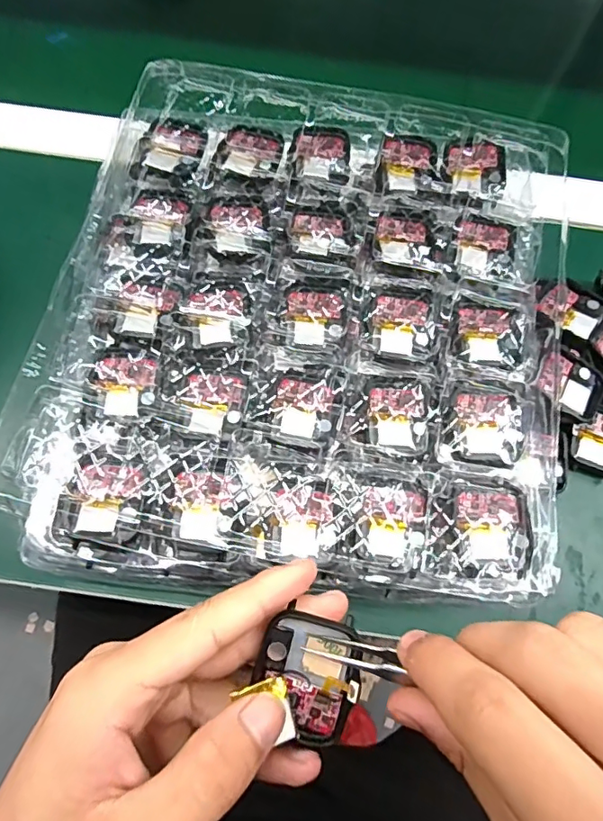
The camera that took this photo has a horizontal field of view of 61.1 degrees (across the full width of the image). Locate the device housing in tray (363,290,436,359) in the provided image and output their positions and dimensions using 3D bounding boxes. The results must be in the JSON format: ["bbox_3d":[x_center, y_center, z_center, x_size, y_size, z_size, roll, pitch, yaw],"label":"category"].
[{"bbox_3d":[0.056,-0.048,0.290,0.038,0.012,0.033,10,74,1],"label":"device housing in tray"}]

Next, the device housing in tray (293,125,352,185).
[{"bbox_3d":[0.013,-0.160,0.321,0.036,0.008,0.039,0,74,-2],"label":"device housing in tray"}]

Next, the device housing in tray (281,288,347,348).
[{"bbox_3d":[0.007,-0.050,0.290,0.034,0.011,0.033,5,74,0],"label":"device housing in tray"}]

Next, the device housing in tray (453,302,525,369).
[{"bbox_3d":[0.104,-0.041,0.286,0.038,0.011,0.037,9,74,1],"label":"device housing in tray"}]

